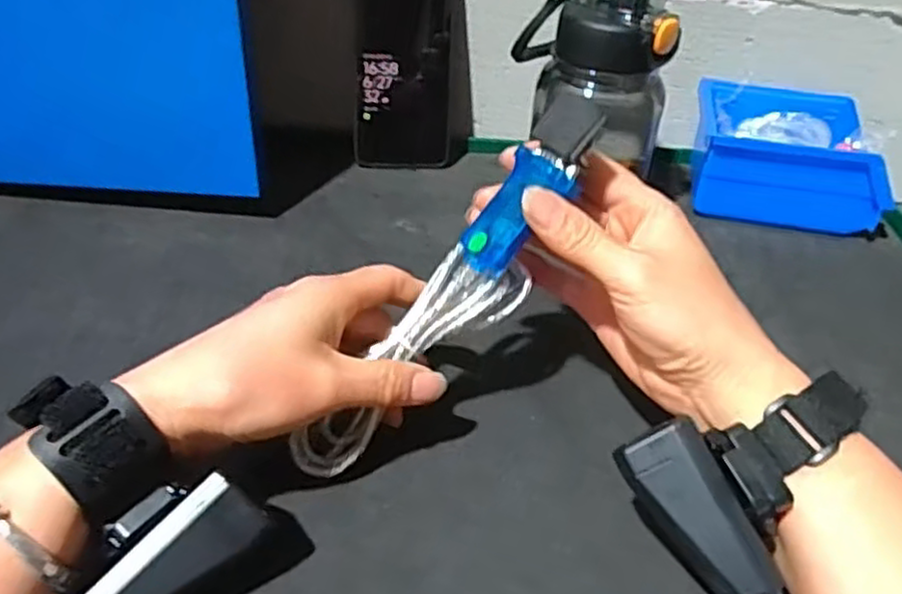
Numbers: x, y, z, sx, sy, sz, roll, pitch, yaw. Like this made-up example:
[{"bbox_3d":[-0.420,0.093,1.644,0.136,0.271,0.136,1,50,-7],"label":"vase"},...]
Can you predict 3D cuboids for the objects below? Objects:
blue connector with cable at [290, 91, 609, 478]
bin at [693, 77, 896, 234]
[{"bbox_3d":[0.004,0.001,0.344,0.045,0.203,0.032,29,12,-49],"label":"blue connector with cable"},{"bbox_3d":[0.255,-0.109,0.571,0.128,0.066,0.107,9,38,7],"label":"bin"}]

